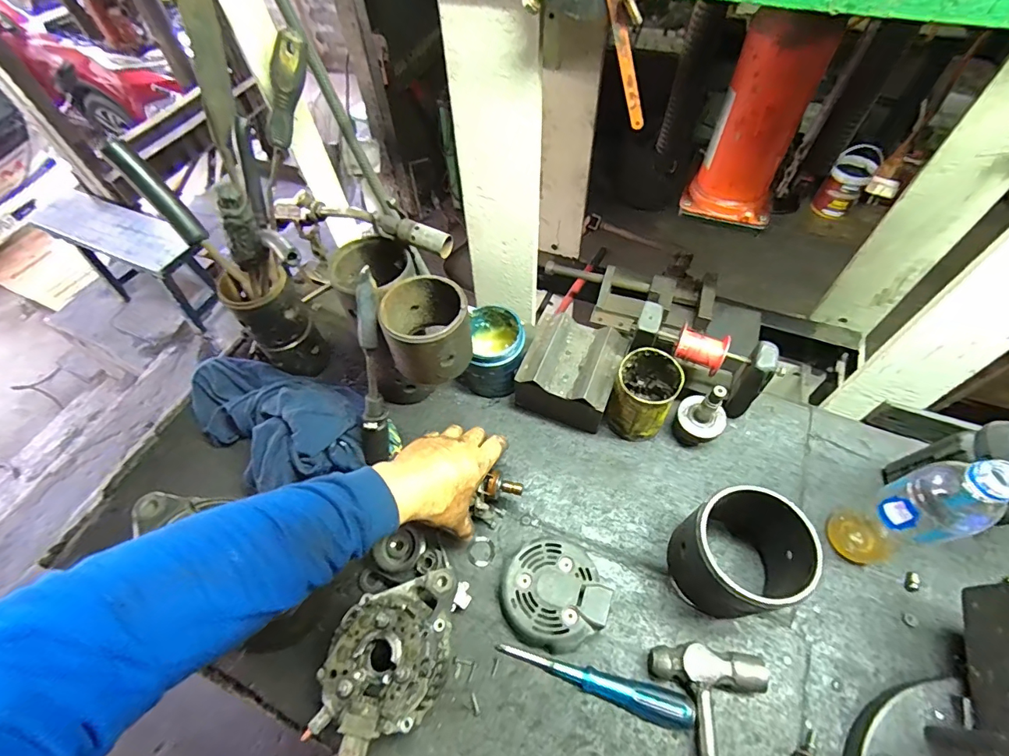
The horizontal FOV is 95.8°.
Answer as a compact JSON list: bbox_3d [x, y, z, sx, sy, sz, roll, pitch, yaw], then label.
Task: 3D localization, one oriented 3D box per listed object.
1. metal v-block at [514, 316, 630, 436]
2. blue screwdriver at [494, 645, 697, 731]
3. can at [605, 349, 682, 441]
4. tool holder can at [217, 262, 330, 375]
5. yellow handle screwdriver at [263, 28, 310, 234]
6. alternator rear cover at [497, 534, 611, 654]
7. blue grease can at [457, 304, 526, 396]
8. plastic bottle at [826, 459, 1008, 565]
[{"bbox_3d":[0.089,-0.007,0.619,0.122,0.093,0.121,20,60,16],"label":"metal v-block"},{"bbox_3d":[0.088,0.308,0.460,0.193,0.028,0.026,12,58,11],"label":"blue screwdriver"},{"bbox_3d":[0.175,0.027,0.583,0.071,0.113,0.074,-1,56,2],"label":"can"},{"bbox_3d":[-0.308,-0.073,0.625,0.079,0.171,0.072,-35,61,-19],"label":"tool holder can"},{"bbox_3d":[-0.238,-0.256,0.483,0.027,0.191,0.021,-13,49,-48],"label":"yellow handle screwdriver"},{"bbox_3d":[0.056,0.239,0.504,0.109,0.033,0.105,26,61,19],"label":"alternator rear cover"},{"bbox_3d":[-0.016,-0.034,0.635,0.089,0.097,0.095,-1,56,2],"label":"blue grease can"},{"bbox_3d":[0.406,0.132,0.447,0.075,0.210,0.062,-10,57,-4],"label":"plastic bottle"}]

